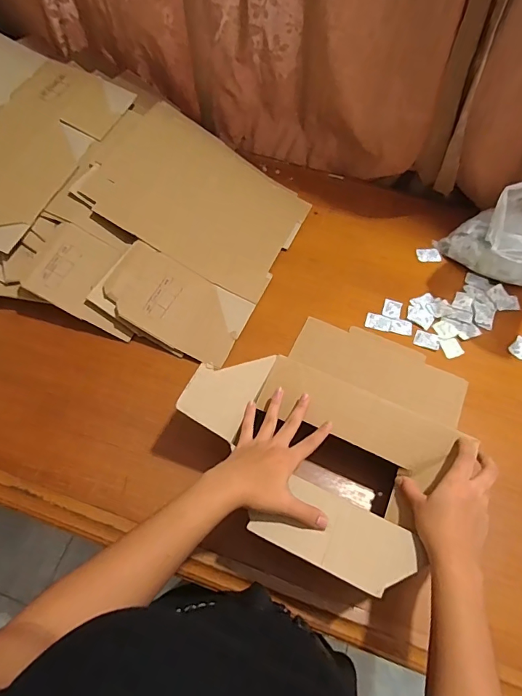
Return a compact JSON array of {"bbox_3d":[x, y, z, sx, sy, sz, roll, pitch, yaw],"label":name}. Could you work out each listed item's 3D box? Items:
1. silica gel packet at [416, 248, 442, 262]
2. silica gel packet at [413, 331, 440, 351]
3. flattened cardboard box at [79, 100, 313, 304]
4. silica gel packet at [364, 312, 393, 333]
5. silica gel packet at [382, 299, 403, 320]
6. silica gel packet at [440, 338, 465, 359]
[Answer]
[{"bbox_3d":[0.307,-0.170,0.790,0.042,0.005,0.031,0,61,-1],"label":"silica gel packet"},{"bbox_3d":[0.268,-0.014,0.694,0.040,0.004,0.027,21,63,11],"label":"silica gel packet"},{"bbox_3d":[-0.103,-0.269,0.773,0.340,0.020,0.276,30,64,-7],"label":"flattened cardboard box"},{"bbox_3d":[0.194,-0.043,0.709,0.041,0.004,0.029,19,62,9],"label":"silica gel packet"},{"bbox_3d":[0.220,-0.065,0.723,0.029,0.004,0.039,17,62,8],"label":"silica gel packet"},{"bbox_3d":[0.305,0.000,0.689,0.032,0.004,0.032,-14,62,-9],"label":"silica gel packet"}]

